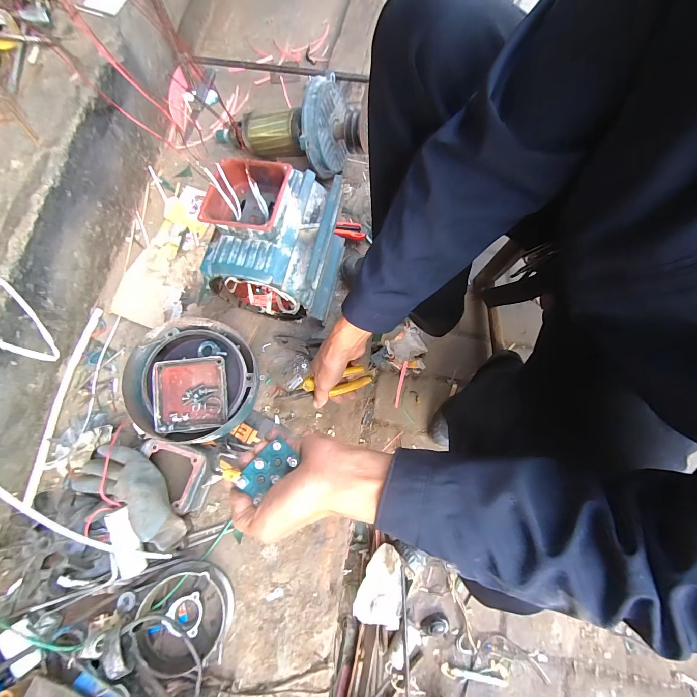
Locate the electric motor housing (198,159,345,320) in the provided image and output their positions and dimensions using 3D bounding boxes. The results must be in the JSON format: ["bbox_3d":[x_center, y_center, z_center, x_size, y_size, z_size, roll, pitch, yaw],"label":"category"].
[{"bbox_3d":[-0.115,-0.171,0.533,0.176,0.229,0.185,14,75,3],"label":"electric motor housing"}]

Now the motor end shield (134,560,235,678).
[{"bbox_3d":[-0.233,0.385,0.471,0.119,0.048,0.124,0,75,-1],"label":"motor end shield"}]

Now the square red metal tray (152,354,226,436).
[{"bbox_3d":[-0.247,0.071,0.511,0.108,0.022,0.108,-7,75,-3],"label":"square red metal tray"}]

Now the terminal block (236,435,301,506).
[{"bbox_3d":[-0.078,0.112,0.311,0.036,0.017,0.056,41,68,15],"label":"terminal block"}]

